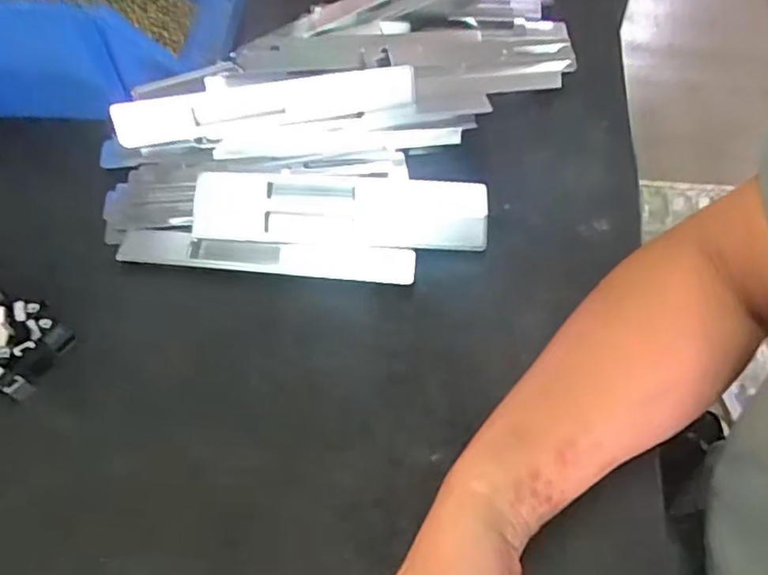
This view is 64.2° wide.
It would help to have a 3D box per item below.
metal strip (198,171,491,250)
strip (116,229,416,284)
[{"bbox_3d":[-0.030,-0.057,0.448,0.210,0.007,0.052,2,78,-2],"label":"metal strip"},{"bbox_3d":[-0.083,-0.022,0.438,0.209,0.008,0.030,4,58,1],"label":"strip"}]

